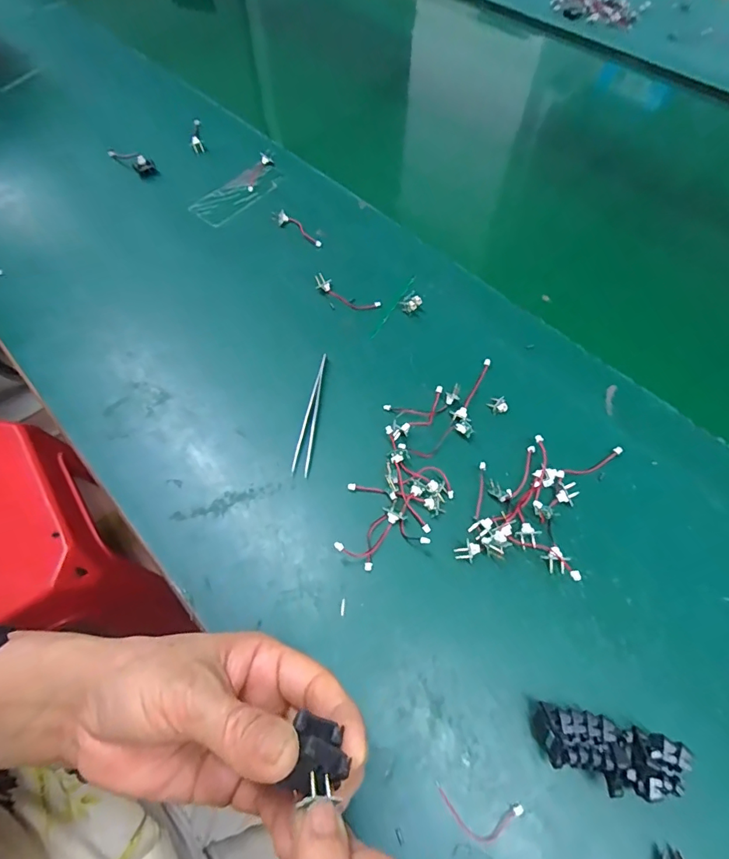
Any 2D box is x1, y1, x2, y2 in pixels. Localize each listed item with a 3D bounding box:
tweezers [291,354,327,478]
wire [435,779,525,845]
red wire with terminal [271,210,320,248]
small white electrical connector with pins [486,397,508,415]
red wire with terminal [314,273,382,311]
[{"bbox_3d":[-0.041,-0.014,0.344,0.011,0.010,0.098,5,58,1],"label":"tweezers"},{"bbox_3d":[0.056,0.192,0.230,0.043,0.005,0.019,13,59,6],"label":"wire"},{"bbox_3d":[-0.065,-0.193,0.441,0.064,0.012,0.012,37,64,19],"label":"red wire with terminal"},{"bbox_3d":[0.101,-0.019,0.349,0.016,0.004,0.013,-20,61,-14],"label":"small white electrical connector with pins"},{"bbox_3d":[-0.015,-0.118,0.398,0.060,0.012,0.016,28,61,14],"label":"red wire with terminal"}]

